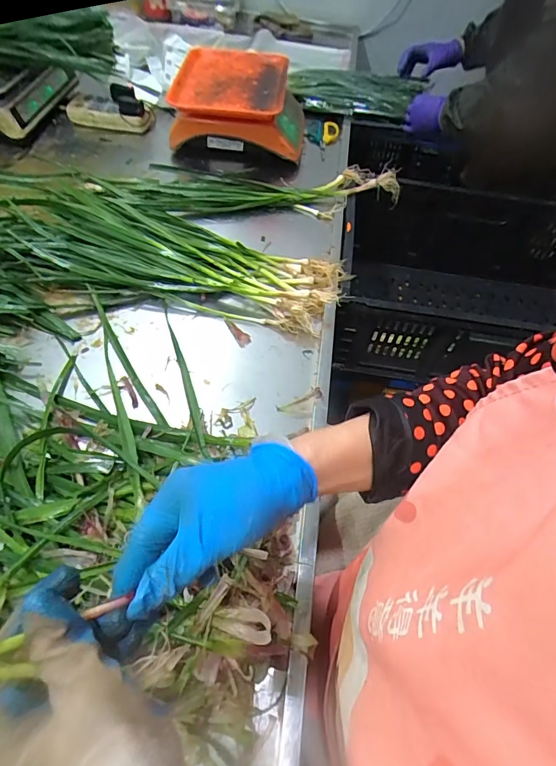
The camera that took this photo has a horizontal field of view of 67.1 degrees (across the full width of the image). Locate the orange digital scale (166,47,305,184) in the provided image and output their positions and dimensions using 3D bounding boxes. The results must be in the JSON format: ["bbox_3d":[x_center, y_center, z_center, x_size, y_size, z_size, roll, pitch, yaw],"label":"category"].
[{"bbox_3d":[-0.080,-0.566,0.879,0.276,0.118,0.248,3,56,-3],"label":"orange digital scale"}]

